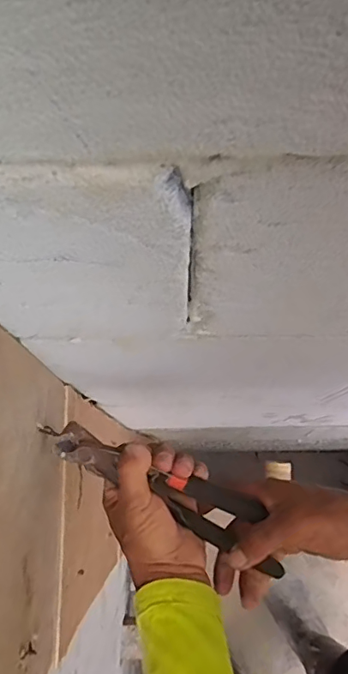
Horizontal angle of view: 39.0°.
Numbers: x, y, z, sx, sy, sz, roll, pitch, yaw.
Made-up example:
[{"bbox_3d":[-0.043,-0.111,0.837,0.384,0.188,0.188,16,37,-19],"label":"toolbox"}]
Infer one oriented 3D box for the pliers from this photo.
[{"bbox_3d":[0.003,0.133,0.409,0.216,0.043,0.047,26,77,-3],"label":"pliers"}]

